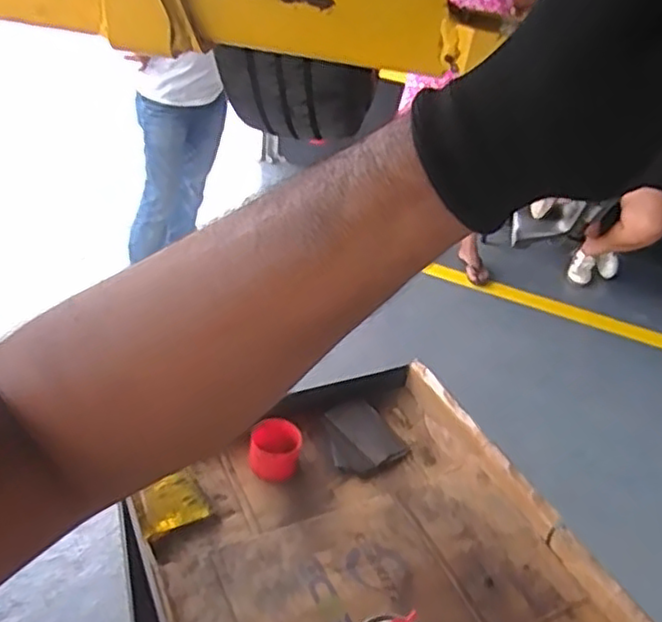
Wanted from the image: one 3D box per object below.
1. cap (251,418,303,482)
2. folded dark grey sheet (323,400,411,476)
[{"bbox_3d":[-0.071,0.180,0.876,0.063,0.047,0.059,4,34,-3],"label":"cap"},{"bbox_3d":[0.040,0.174,0.928,0.103,0.011,0.122,-14,39,-27],"label":"folded dark grey sheet"}]

